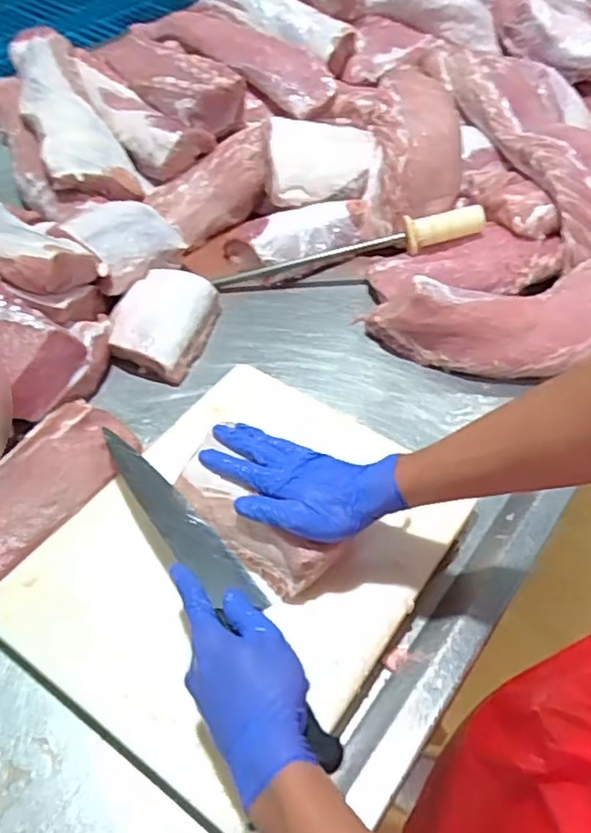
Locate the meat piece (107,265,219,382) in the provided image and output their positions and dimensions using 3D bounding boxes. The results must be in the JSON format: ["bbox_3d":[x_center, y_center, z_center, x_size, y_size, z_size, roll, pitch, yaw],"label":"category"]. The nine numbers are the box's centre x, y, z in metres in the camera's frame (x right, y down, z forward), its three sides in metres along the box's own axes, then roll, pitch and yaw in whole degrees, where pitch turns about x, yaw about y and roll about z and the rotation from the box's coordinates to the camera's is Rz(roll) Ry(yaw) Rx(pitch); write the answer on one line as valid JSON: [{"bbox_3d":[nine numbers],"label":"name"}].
[{"bbox_3d":[-0.165,-0.117,0.798,0.113,0.048,0.144,15,53,9],"label":"meat piece"}]

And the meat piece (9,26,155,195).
[{"bbox_3d":[-0.350,-0.465,0.986,0.119,0.077,0.407,-21,56,-18],"label":"meat piece"}]

